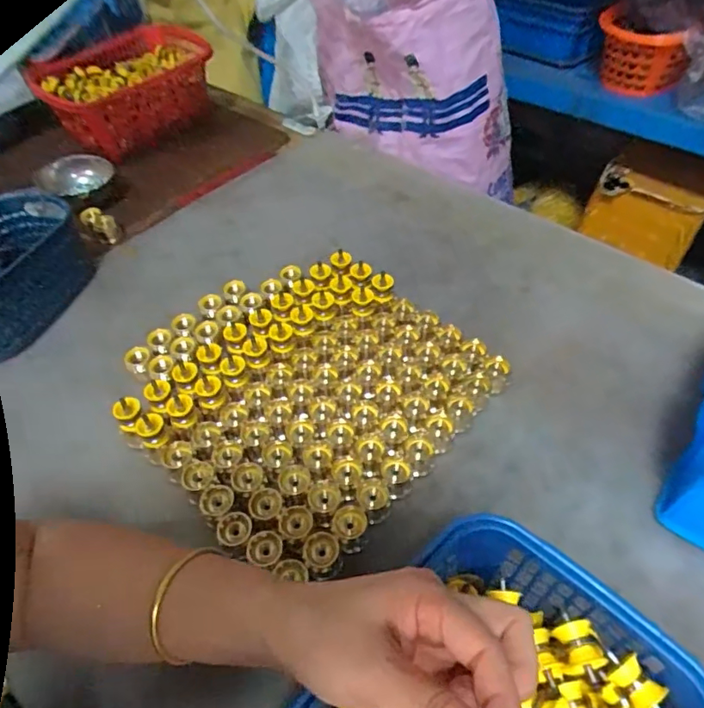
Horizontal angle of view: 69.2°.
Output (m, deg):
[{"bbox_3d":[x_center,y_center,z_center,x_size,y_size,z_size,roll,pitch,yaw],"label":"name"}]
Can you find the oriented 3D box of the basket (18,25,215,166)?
[{"bbox_3d":[-0.378,-0.453,0.876,0.211,0.131,0.281,33,59,26],"label":"basket"}]

